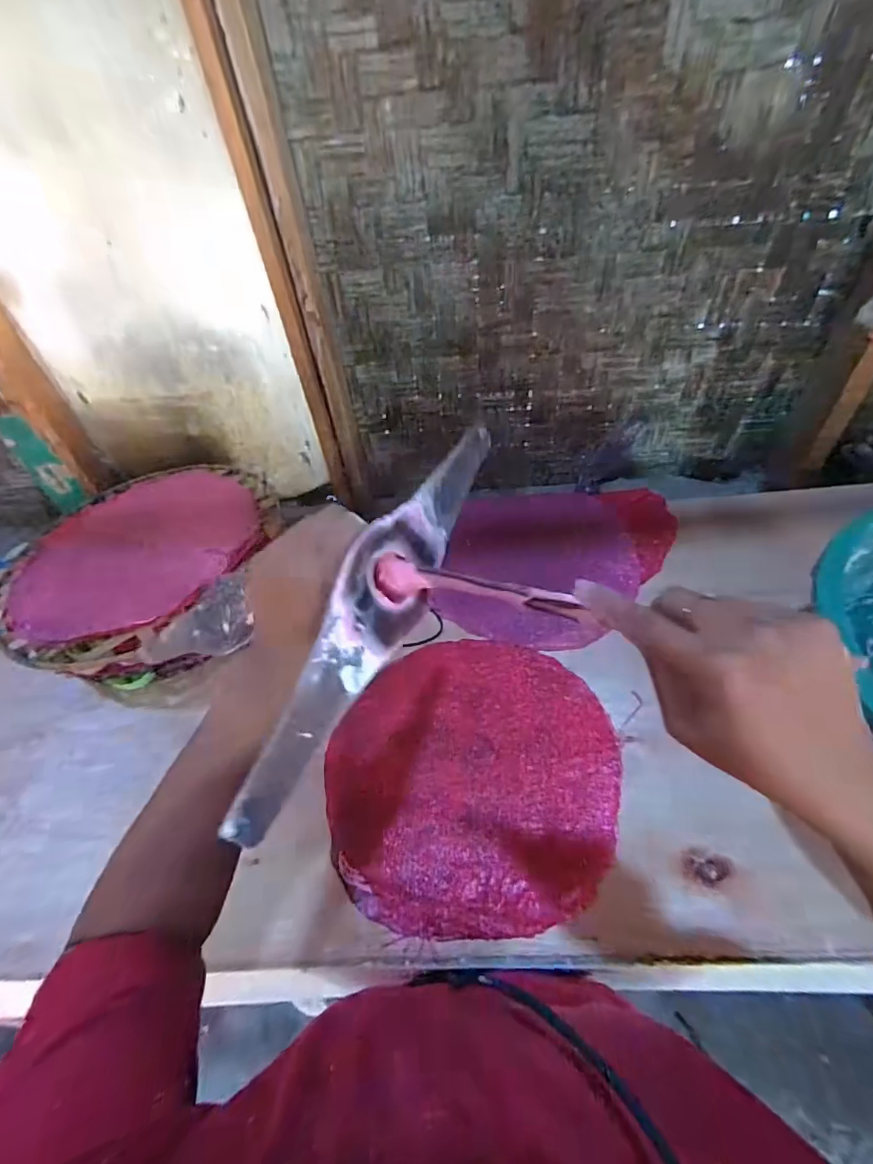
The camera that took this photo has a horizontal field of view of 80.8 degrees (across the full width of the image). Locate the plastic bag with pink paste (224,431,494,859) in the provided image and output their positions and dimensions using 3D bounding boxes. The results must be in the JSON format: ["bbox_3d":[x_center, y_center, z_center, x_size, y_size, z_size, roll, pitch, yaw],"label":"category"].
[{"bbox_3d":[-0.030,0.000,0.324,0.031,0.044,0.312,14,55,19],"label":"plastic bag with pink paste"}]

